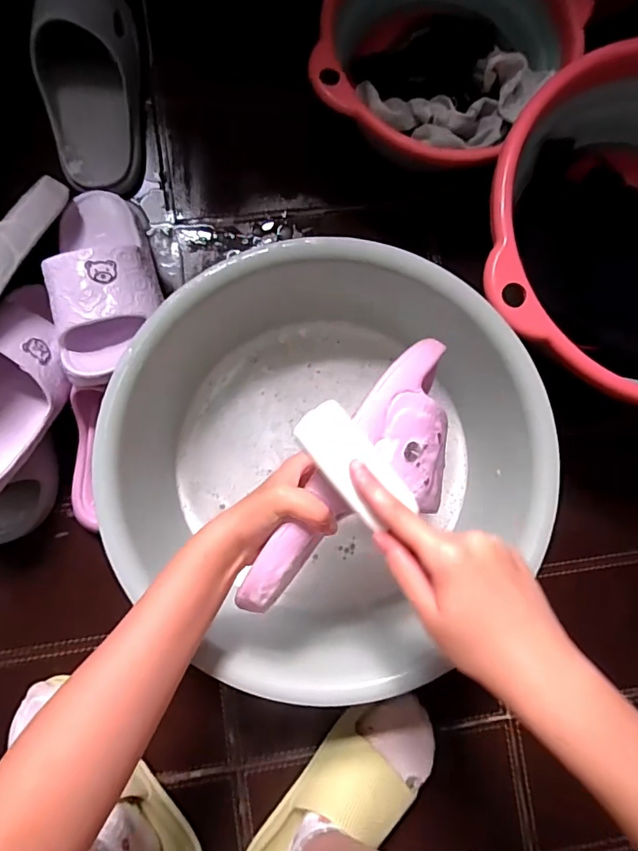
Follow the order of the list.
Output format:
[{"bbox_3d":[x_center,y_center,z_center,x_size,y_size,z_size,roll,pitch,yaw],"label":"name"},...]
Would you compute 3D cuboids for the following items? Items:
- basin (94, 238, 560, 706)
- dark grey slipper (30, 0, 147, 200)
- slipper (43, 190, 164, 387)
[{"bbox_3d":[0.008,0.026,0.475,0.370,0.131,0.375,0,85,-2],"label":"basin"},{"bbox_3d":[-0.258,-0.399,0.545,0.104,0.058,0.265,-4,86,-3],"label":"dark grey slipper"},{"bbox_3d":[-0.215,-0.152,0.492,0.095,0.071,0.236,-11,62,-3],"label":"slipper"}]

